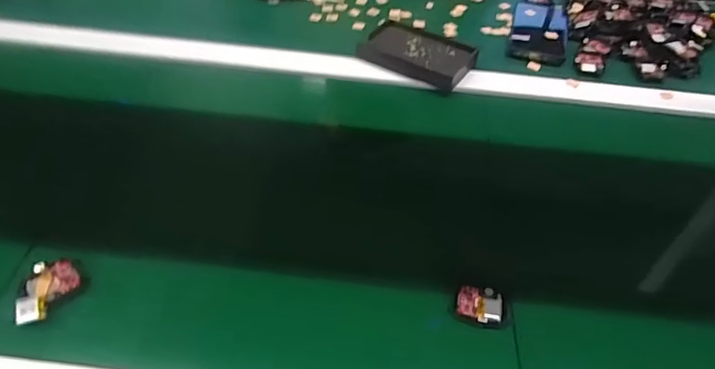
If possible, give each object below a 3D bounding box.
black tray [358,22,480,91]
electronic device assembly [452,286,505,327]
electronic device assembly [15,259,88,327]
[{"bbox_3d":[0.078,-0.169,0.689,0.139,0.024,0.099,27,51,21],"label":"black tray"},{"bbox_3d":[0.099,0.099,0.428,0.038,0.008,0.035,12,47,7],"label":"electronic device assembly"},{"bbox_3d":[-0.244,0.082,0.410,0.038,0.023,0.058,24,50,18],"label":"electronic device assembly"}]

